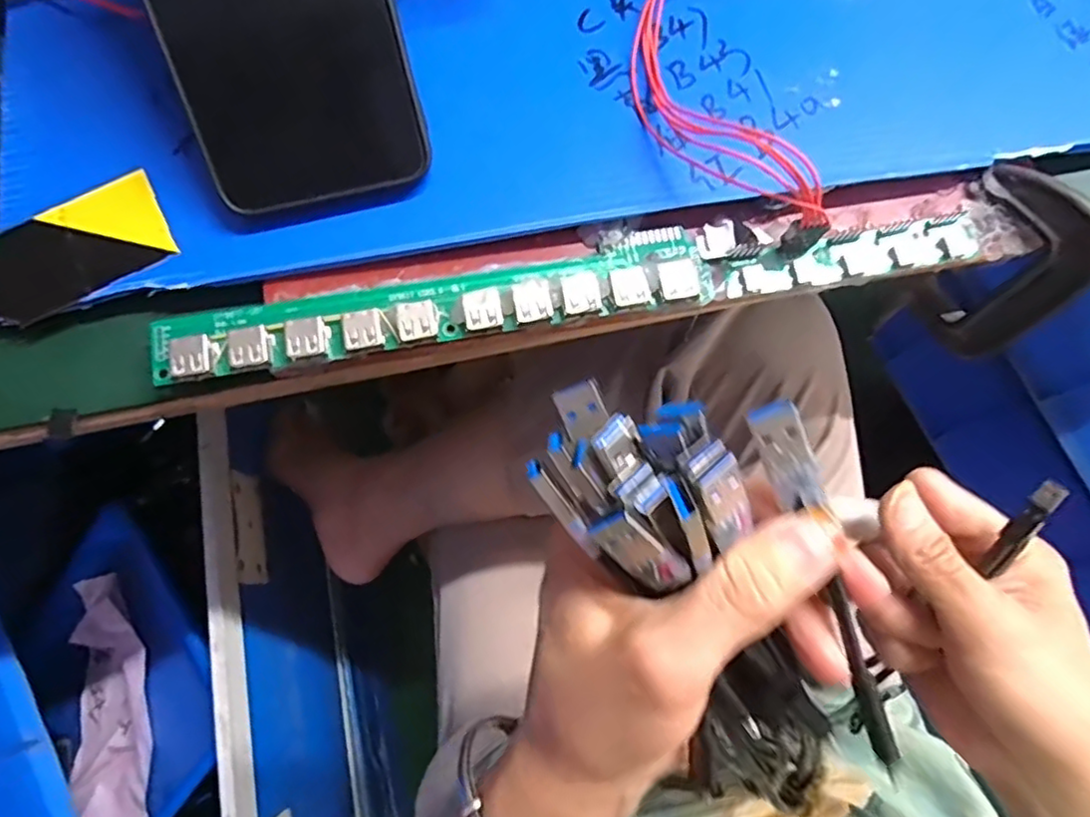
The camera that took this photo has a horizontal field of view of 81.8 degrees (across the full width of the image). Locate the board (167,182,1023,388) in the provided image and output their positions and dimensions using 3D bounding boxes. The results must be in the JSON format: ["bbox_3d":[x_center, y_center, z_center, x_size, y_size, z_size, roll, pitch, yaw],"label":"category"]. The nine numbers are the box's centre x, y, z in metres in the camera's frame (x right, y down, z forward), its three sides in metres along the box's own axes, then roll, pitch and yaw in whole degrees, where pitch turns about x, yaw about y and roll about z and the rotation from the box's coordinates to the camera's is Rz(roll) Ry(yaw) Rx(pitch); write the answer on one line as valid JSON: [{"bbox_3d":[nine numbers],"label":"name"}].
[{"bbox_3d":[0.022,-0.050,0.232,0.321,0.008,0.033,-10,76,-4],"label":"board"}]

